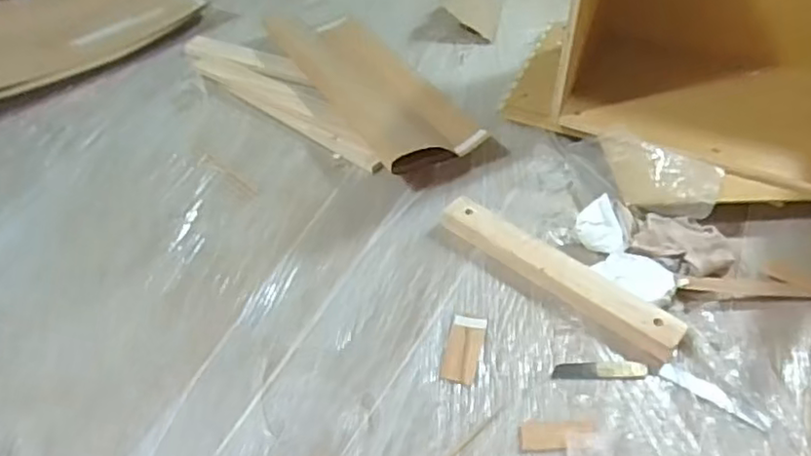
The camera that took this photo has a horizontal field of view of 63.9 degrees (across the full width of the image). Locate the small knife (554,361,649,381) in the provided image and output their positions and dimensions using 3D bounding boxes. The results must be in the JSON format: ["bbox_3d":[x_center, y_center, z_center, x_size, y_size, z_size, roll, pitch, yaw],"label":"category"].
[{"bbox_3d":[0.192,0.141,0.641,0.091,0.004,0.020,1,46,2],"label":"small knife"}]

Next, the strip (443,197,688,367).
[{"bbox_3d":[0.165,0.051,0.721,0.286,0.027,0.047,32,55,28],"label":"strip"}]

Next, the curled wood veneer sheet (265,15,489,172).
[{"bbox_3d":[-0.056,-0.225,0.959,0.169,0.043,0.431,-22,50,-19],"label":"curled wood veneer sheet"}]

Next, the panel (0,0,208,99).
[{"bbox_3d":[-0.550,-0.344,1.037,0.247,0.072,0.451,29,53,26],"label":"panel"}]

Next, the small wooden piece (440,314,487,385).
[{"bbox_3d":[0.059,0.122,0.659,0.035,0.005,0.080,10,47,11],"label":"small wooden piece"}]

